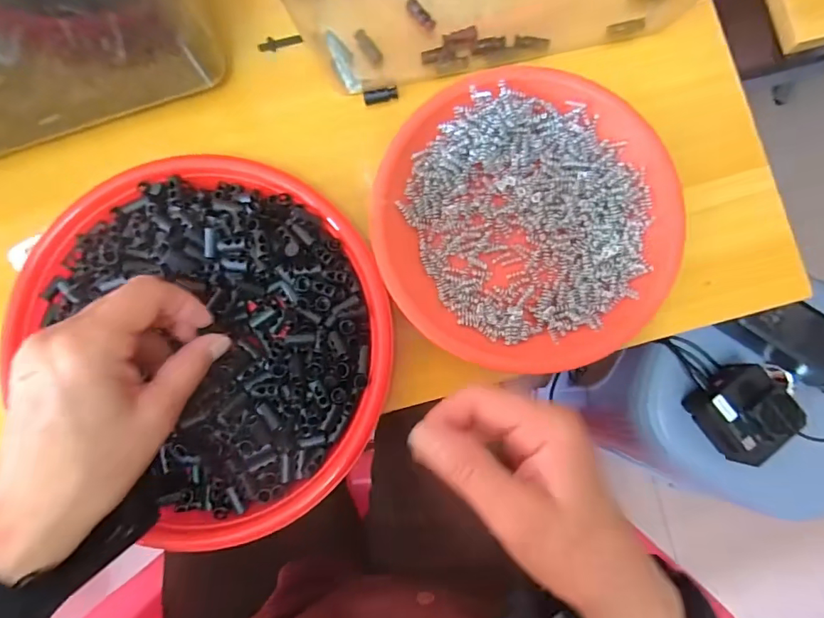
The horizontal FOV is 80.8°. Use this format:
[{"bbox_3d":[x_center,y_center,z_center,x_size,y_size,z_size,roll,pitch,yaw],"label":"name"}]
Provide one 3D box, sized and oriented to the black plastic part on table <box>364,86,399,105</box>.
[{"bbox_3d":[-0.021,-0.150,0.340,0.024,0.007,0.008,-16,87,-1],"label":"black plastic part on table"}]

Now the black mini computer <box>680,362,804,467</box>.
[{"bbox_3d":[0.335,0.103,0.486,0.077,0.049,0.078,-41,88,-2],"label":"black mini computer"}]

